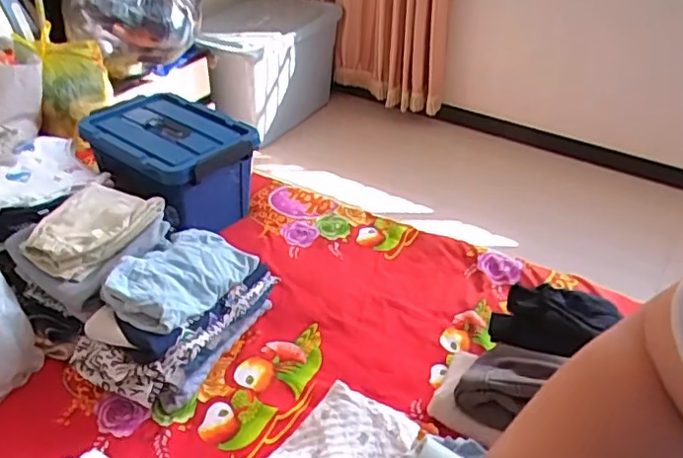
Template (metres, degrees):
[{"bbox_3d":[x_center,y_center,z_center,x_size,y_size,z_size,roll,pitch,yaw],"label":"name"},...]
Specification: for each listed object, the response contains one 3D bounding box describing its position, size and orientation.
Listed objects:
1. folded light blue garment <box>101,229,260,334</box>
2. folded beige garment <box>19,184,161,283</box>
[{"bbox_3d":[-0.298,0.079,1.119,0.171,0.086,0.271,17,40,21],"label":"folded light blue garment"},{"bbox_3d":[-0.478,-0.001,1.183,0.176,0.063,0.238,14,39,17],"label":"folded beige garment"}]

